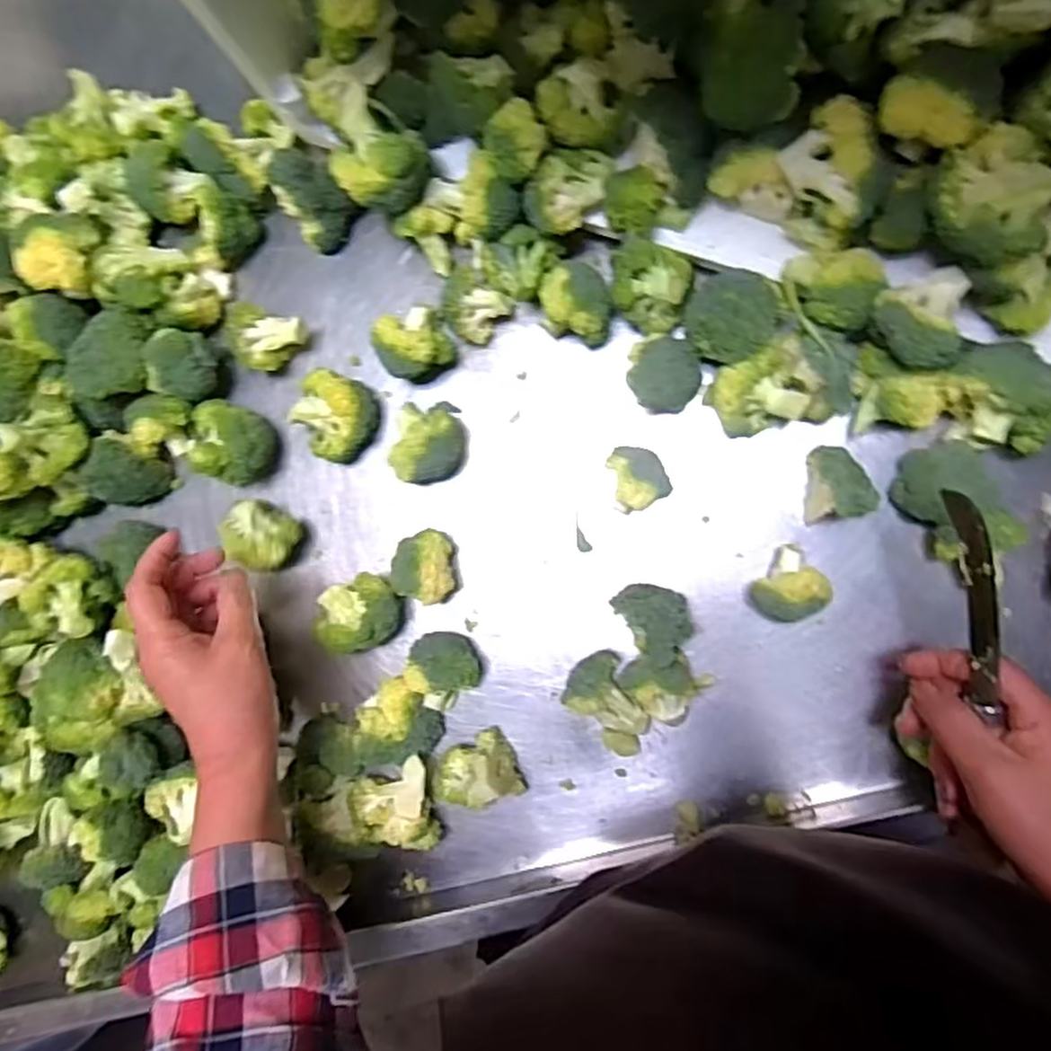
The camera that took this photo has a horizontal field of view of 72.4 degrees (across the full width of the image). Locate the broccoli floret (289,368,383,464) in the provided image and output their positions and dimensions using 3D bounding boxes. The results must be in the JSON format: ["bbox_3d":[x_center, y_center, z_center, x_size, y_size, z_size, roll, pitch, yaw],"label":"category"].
[{"bbox_3d":[-0.131,-0.074,0.497,0.054,0.036,0.056,0,90,9],"label":"broccoli floret"}]

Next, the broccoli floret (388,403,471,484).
[{"bbox_3d":[-0.067,-0.057,0.483,0.049,0.040,0.060,-2,89,9],"label":"broccoli floret"}]

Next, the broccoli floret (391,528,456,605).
[{"bbox_3d":[-0.063,0.027,0.480,0.039,0.046,0.044,21,93,9],"label":"broccoli floret"}]

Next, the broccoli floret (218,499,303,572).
[{"bbox_3d":[-0.182,0.009,0.501,0.049,0.044,0.048,30,94,8],"label":"broccoli floret"}]

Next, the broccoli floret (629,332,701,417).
[{"bbox_3d":[0.087,-0.094,0.455,0.044,0.047,0.046,0,90,9],"label":"broccoli floret"}]

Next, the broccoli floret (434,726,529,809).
[{"bbox_3d":[-0.031,0.159,0.467,0.056,0.056,0.043,6,90,9],"label":"broccoli floret"}]

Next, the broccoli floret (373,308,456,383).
[{"bbox_3d":[-0.075,-0.121,0.481,0.044,0.042,0.042,0,90,9],"label":"broccoli floret"}]

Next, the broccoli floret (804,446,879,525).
[{"bbox_3d":[0.194,-0.026,0.440,0.034,0.046,0.044,-3,89,9],"label":"broccoli floret"}]

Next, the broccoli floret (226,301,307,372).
[{"bbox_3d":[-0.178,-0.128,0.502,0.048,0.039,0.041,19,93,9],"label":"broccoli floret"}]

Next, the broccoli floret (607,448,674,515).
[{"bbox_3d":[0.070,-0.031,0.460,0.036,0.037,0.041,-26,86,8],"label":"broccoli floret"}]

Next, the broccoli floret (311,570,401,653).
[{"bbox_3d":[-0.114,0.061,0.489,0.064,0.042,0.048,-25,86,8],"label":"broccoli floret"}]

